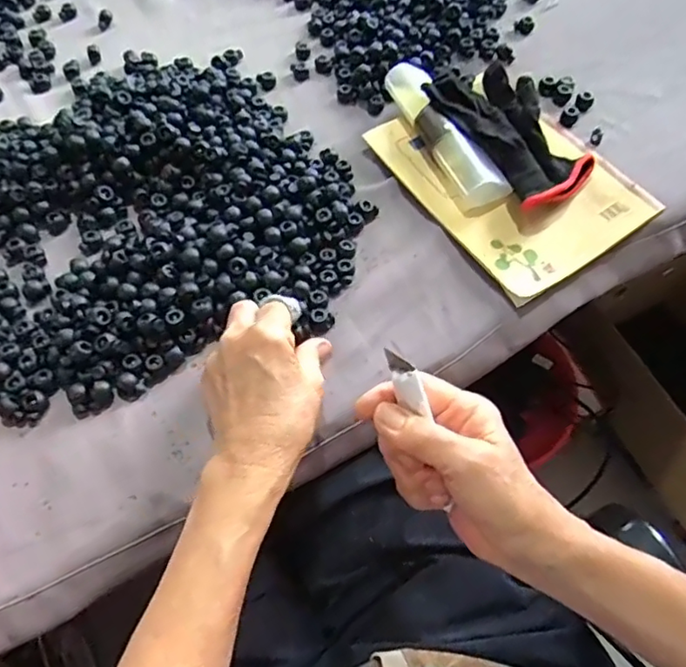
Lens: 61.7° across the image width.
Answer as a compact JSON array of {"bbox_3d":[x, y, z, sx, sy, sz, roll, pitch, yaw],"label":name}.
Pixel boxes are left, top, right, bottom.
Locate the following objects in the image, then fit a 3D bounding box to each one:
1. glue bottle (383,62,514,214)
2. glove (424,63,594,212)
[{"bbox_3d":[0.083,-0.165,0.482,0.033,0.041,0.154,-22,61,-11],"label":"glue bottle"},{"bbox_3d":[0.136,-0.176,0.470,0.089,0.029,0.164,-28,62,-14],"label":"glove"}]

